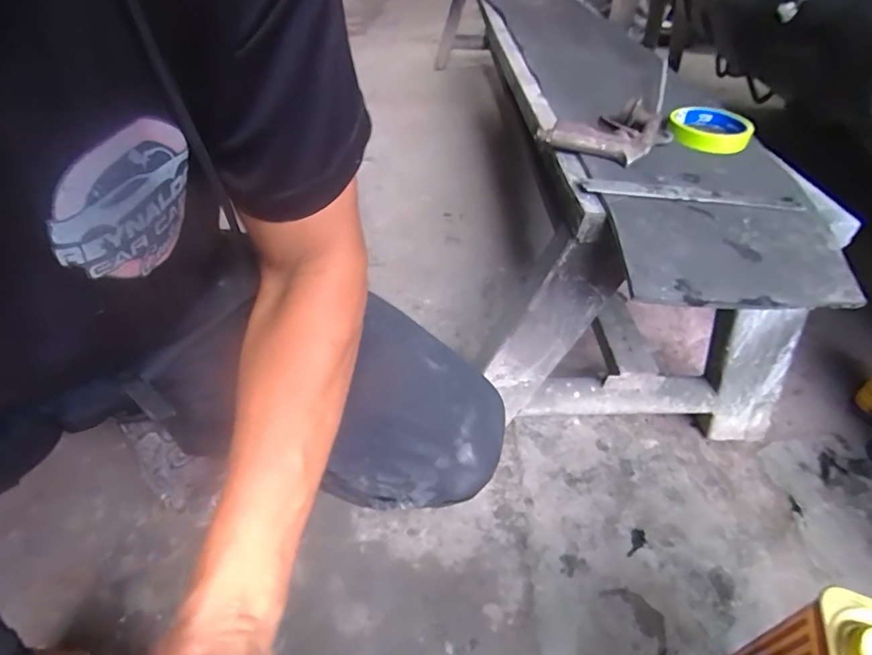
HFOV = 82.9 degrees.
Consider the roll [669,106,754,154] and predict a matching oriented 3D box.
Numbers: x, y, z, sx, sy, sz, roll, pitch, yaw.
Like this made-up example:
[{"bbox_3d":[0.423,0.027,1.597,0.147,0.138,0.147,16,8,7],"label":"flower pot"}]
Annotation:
[{"bbox_3d":[0.319,-0.237,0.588,0.093,0.027,0.086,-19,47,-24],"label":"roll"}]

